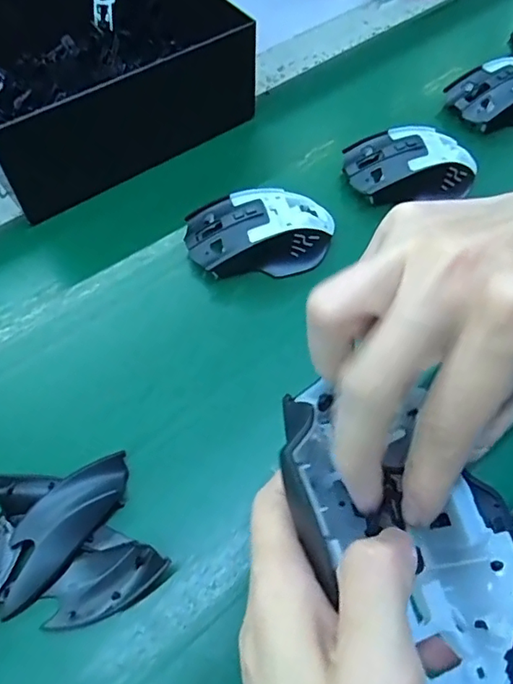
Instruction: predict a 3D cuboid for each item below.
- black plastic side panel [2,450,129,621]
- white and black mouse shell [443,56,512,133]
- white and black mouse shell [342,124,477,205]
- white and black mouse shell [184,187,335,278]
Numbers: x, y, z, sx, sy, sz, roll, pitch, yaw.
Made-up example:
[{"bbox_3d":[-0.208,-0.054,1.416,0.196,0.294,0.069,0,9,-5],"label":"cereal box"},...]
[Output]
[{"bbox_3d":[-0.111,0.103,0.297,0.035,0.012,0.095,32,64,16],"label":"black plastic side panel"},{"bbox_3d":[0.235,-0.232,0.494,0.101,0.041,0.054,-11,61,-8],"label":"white and black mouse shell"},{"bbox_3d":[0.131,-0.149,0.440,0.108,0.036,0.060,1,60,-1],"label":"white and black mouse shell"},{"bbox_3d":[0.004,-0.085,0.403,0.112,0.041,0.061,-5,60,-4],"label":"white and black mouse shell"}]

